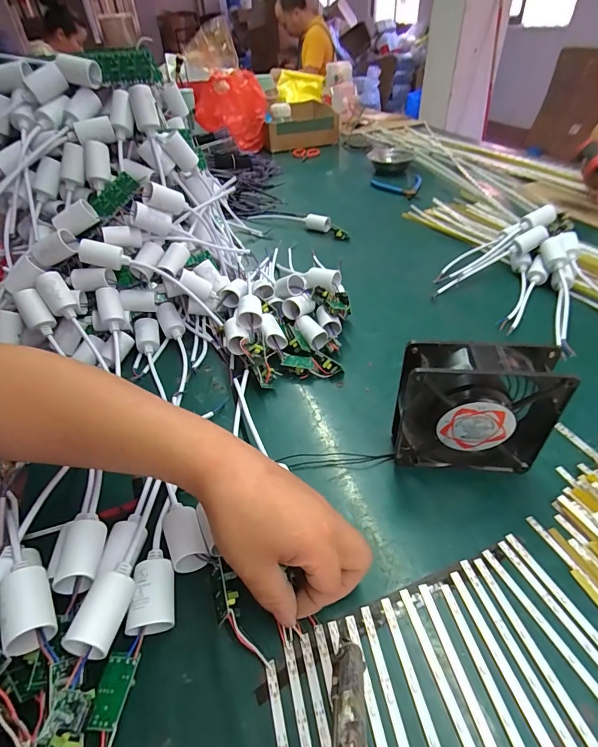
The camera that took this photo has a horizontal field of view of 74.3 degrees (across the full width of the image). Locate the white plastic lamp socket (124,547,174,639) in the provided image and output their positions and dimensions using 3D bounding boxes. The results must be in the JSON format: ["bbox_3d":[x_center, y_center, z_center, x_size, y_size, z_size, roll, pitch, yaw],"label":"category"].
[{"bbox_3d":[-0.105,0.156,0.286,0.030,0.027,0.051,-9,42,-6],"label":"white plastic lamp socket"}]

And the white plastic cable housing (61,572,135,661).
[{"bbox_3d":[-0.125,0.153,0.252,0.023,0.020,0.045,3,42,7],"label":"white plastic cable housing"}]

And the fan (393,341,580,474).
[{"bbox_3d":[0.147,0.032,0.337,0.121,0.121,0.037,2,42,6],"label":"fan"}]

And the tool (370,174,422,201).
[{"bbox_3d":[0.252,-0.449,0.945,0.100,0.018,0.150,-23,44,-18],"label":"tool"}]

